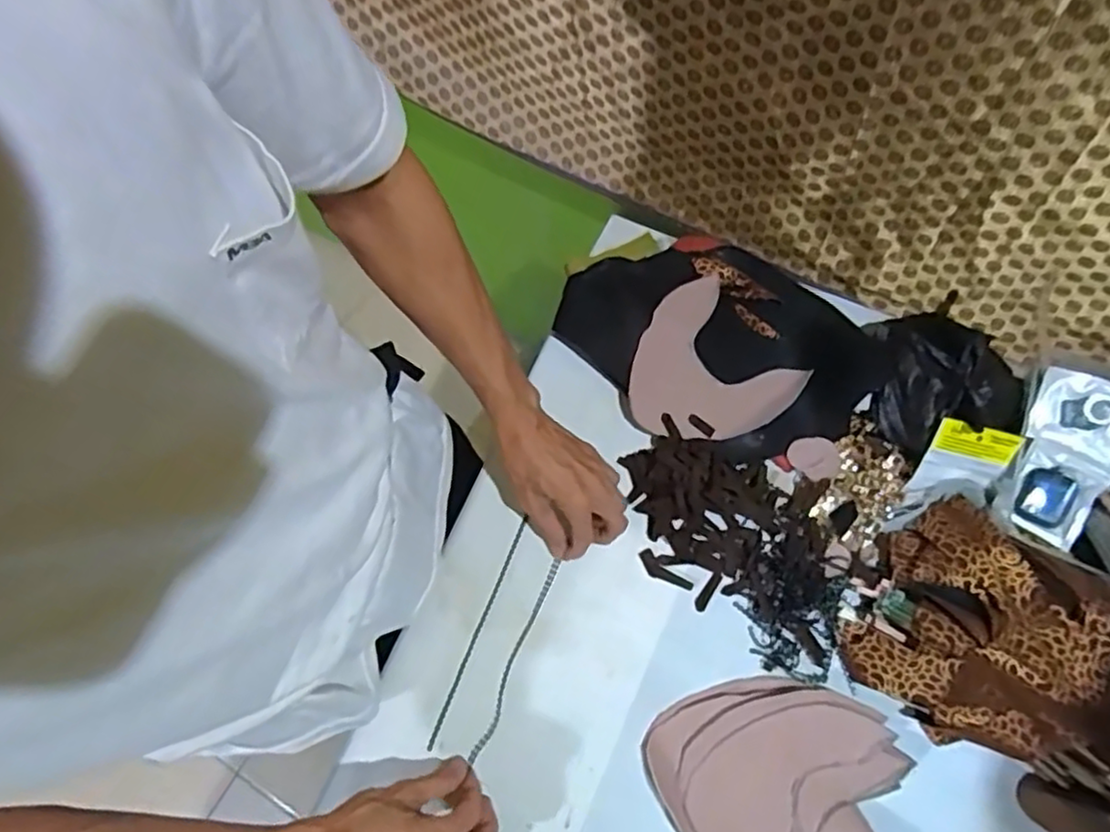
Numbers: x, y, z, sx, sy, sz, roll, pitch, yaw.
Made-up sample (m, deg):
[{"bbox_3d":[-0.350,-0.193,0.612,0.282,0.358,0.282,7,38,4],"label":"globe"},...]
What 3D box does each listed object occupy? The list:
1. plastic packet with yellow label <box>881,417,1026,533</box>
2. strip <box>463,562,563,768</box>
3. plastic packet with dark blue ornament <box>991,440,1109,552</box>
[{"bbox_3d":[0.366,0.063,0.616,0.081,0.014,0.116,18,107,-8],"label":"plastic packet with yellow label"},{"bbox_3d":[-0.036,0.225,0.625,0.013,0.004,0.188,21,72,9],"label":"strip"},{"bbox_3d":[0.456,0.070,0.620,0.074,0.015,0.081,31,94,21],"label":"plastic packet with dark blue ornament"}]

